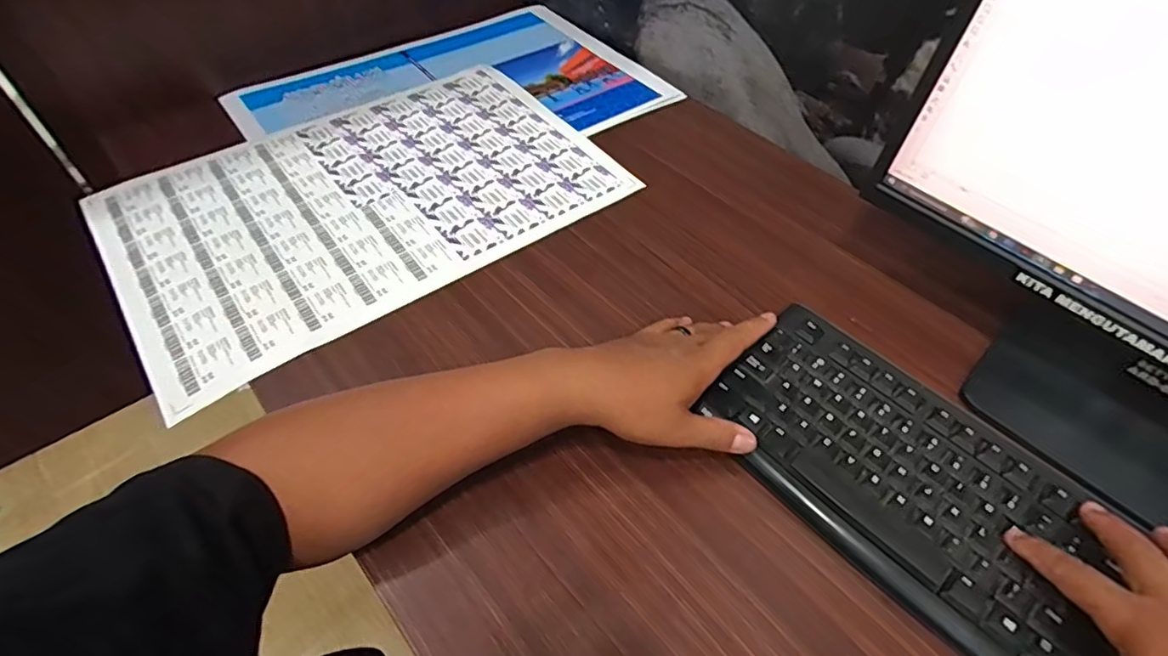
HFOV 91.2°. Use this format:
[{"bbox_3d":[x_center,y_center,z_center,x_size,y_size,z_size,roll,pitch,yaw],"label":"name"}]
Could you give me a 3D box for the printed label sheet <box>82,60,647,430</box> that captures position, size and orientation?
[{"bbox_3d":[-0.224,-0.140,0.601,0.477,0.010,0.321,-32,59,-24],"label":"printed label sheet"}]

